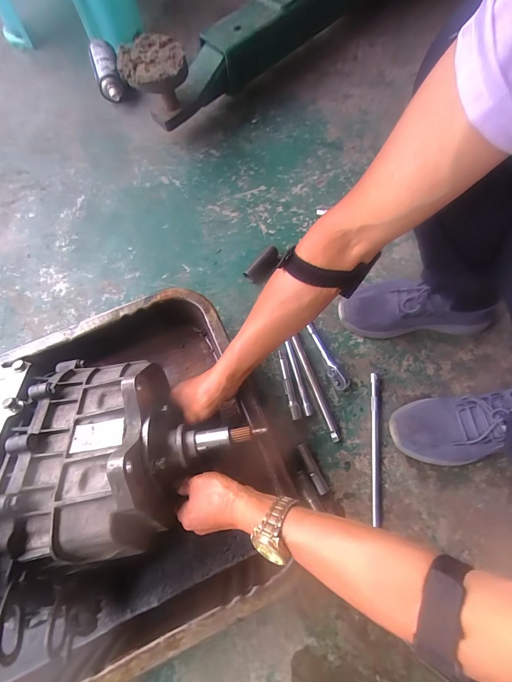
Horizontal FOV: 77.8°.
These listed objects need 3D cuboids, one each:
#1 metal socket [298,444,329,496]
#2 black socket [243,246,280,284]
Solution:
[{"bbox_3d":[0.089,0.204,0.509,0.017,0.020,0.078,-26,73,-9],"label":"metal socket"},{"bbox_3d":[0.014,-0.149,0.624,0.040,0.026,0.079,33,74,10],"label":"black socket"}]

